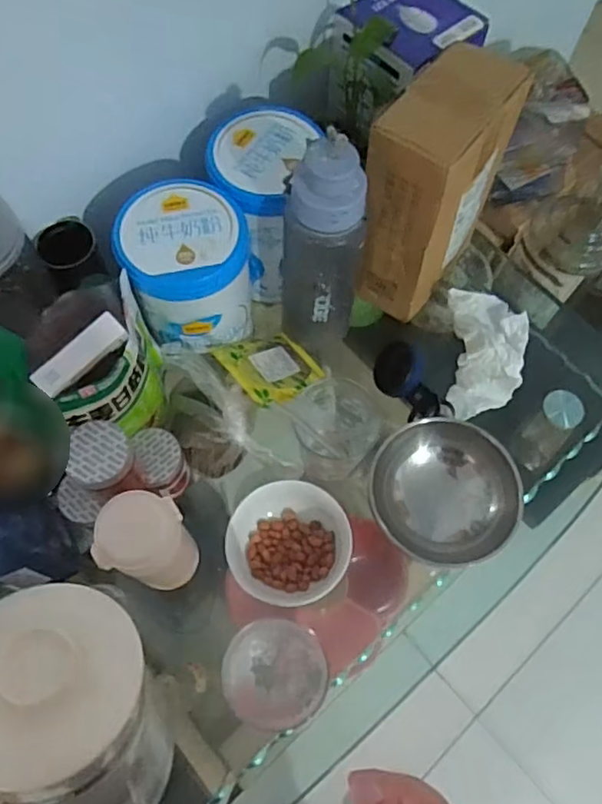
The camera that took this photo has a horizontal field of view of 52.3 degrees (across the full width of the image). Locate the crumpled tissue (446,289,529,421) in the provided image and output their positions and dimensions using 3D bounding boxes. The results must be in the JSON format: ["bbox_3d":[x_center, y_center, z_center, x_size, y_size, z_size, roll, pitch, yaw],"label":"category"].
[{"bbox_3d":[0.225,-0.057,0.729,0.102,0.034,0.164,3,67,0],"label":"crumpled tissue"}]

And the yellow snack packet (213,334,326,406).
[{"bbox_3d":[-0.033,-0.040,0.697,0.085,0.010,0.124,53,39,11],"label":"yellow snack packet"}]

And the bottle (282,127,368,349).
[{"bbox_3d":[0.023,-0.147,0.630,0.078,0.262,0.069,-18,68,-9],"label":"bottle"}]

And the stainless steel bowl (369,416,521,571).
[{"bbox_3d":[0.148,0.091,0.622,0.155,0.044,0.141,36,70,13],"label":"stainless steel bowl"}]

